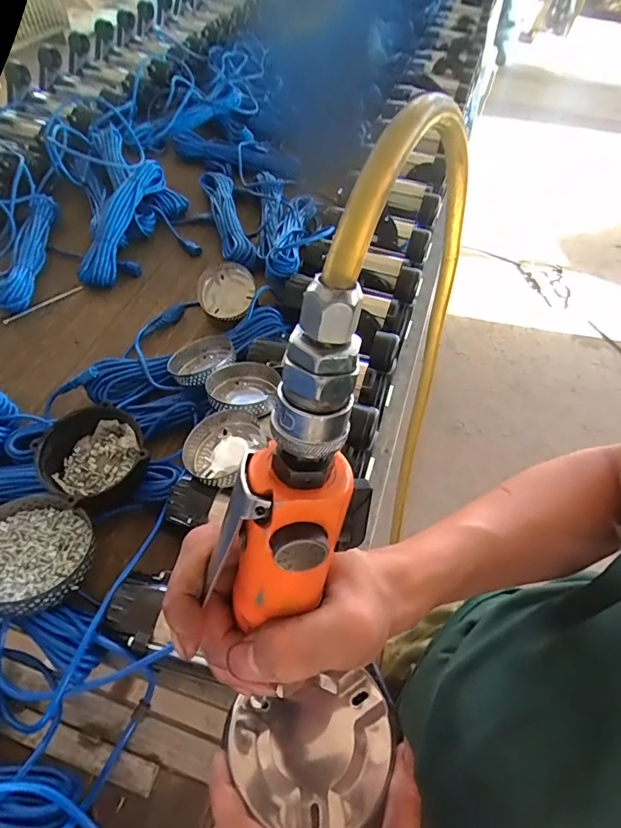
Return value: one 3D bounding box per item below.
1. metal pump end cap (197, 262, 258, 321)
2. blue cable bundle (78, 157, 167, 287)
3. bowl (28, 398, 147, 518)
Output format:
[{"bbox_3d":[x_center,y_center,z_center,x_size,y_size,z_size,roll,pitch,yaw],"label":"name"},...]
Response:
[{"bbox_3d":[-0.158,-0.229,0.853,0.102,0.023,0.102,-1,95,-10],"label":"metal pump end cap"},{"bbox_3d":[-0.400,-0.407,0.968,0.089,0.095,0.334,12,54,3],"label":"blue cable bundle"},{"bbox_3d":[-0.281,0.062,0.601,0.122,0.077,0.114,2,54,-3],"label":"bowl"}]

